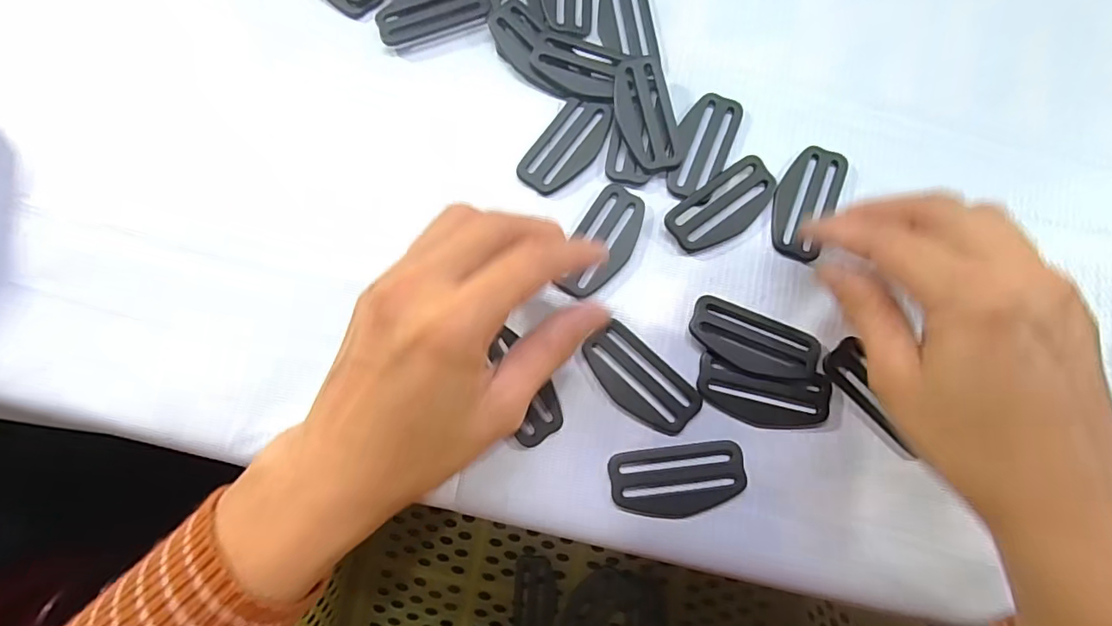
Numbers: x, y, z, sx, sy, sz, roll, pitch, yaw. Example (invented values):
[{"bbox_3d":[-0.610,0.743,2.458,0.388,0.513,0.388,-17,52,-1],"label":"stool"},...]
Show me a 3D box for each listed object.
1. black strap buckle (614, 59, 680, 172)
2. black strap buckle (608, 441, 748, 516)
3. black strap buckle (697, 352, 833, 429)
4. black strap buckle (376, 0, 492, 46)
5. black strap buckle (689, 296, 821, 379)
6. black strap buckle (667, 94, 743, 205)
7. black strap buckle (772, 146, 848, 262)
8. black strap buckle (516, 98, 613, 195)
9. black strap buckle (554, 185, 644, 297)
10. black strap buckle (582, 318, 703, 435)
[{"bbox_3d":[0.045,-0.100,0.260,0.029,0.004,0.058,-10,84,-10],"label":"black strap buckle"},{"bbox_3d":[0.054,0.074,0.228,0.059,0.004,0.030,-7,79,-1],"label":"black strap buckle"},{"bbox_3d":[0.095,0.037,0.235,0.059,0.004,0.027,10,79,3],"label":"black strap buckle"},{"bbox_3d":[-0.066,-0.167,0.279,0.061,0.005,0.035,-18,79,-3],"label":"black strap buckle"},{"bbox_3d":[0.092,0.013,0.240,0.059,0.007,0.028,22,80,5],"label":"black strap buckle"},{"bbox_3d":[0.074,-0.084,0.262,0.027,0.004,0.059,21,80,5],"label":"black strap buckle"},{"bbox_3d":[0.124,-0.056,0.256,0.030,0.004,0.061,26,81,6],"label":"black strap buckle"},{"bbox_3d":[0.006,-0.086,0.262,0.028,0.004,0.057,31,81,7],"label":"black strap buckle"},{"bbox_3d":[0.023,-0.034,0.252,0.028,0.004,0.059,28,81,6],"label":"black strap buckle"},{"bbox_3d":[0.039,0.032,0.238,0.055,0.004,0.028,44,83,8],"label":"black strap buckle"}]

